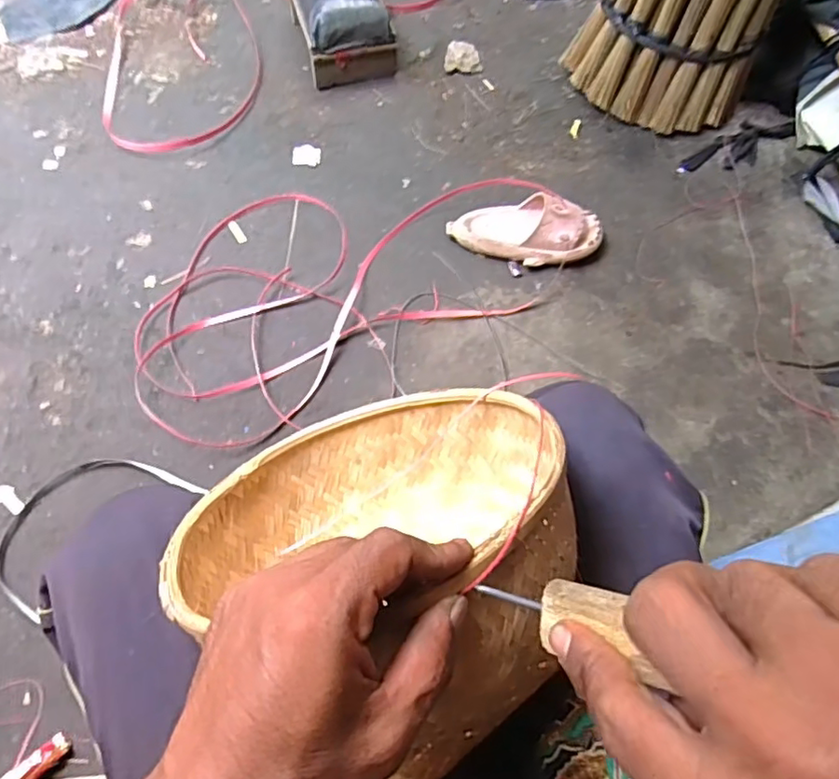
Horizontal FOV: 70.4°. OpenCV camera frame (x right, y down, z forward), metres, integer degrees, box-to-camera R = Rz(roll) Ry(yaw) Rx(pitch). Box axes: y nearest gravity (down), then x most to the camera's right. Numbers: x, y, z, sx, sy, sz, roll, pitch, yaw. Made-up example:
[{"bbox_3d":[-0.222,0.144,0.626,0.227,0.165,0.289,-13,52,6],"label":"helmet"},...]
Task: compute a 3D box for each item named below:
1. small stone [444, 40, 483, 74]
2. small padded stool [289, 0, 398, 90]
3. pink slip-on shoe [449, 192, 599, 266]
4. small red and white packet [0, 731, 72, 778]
[{"bbox_3d":[0.096,-0.734,1.311,0.081,0.025,0.067,0,68,-3],"label":"small stone"},{"bbox_3d":[-0.165,-0.780,1.237,0.178,0.158,0.224,-15,69,-9],"label":"small padded stool"},{"bbox_3d":[0.195,-0.289,1.083,0.269,0.084,0.108,1,68,-3],"label":"pink slip-on shoe"},{"bbox_3d":[-0.467,0.457,0.719,0.029,0.016,0.083,46,49,14],"label":"small red and white packet"}]

